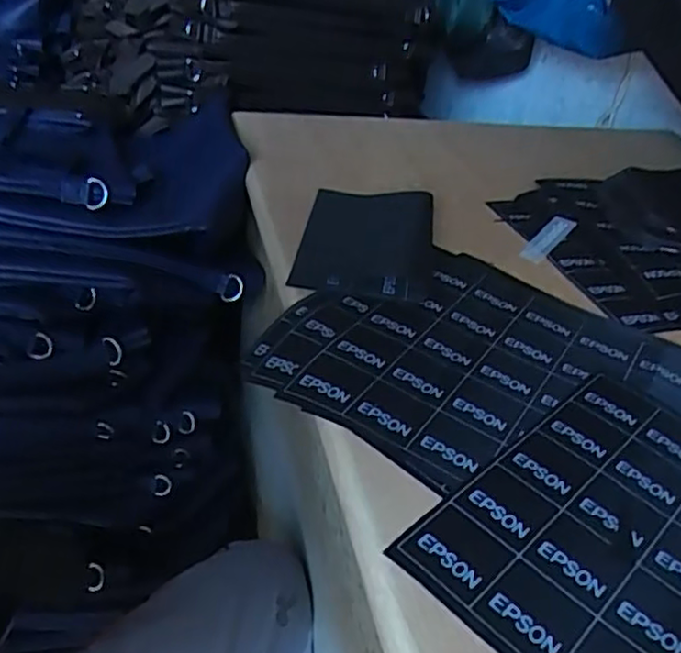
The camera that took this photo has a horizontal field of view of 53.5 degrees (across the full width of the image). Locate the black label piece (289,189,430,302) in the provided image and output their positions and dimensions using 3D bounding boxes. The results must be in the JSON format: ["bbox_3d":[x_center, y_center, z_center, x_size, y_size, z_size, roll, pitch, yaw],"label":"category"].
[{"bbox_3d":[0.023,-0.074,0.545,0.105,0.010,0.176,9,36,1],"label":"black label piece"}]

